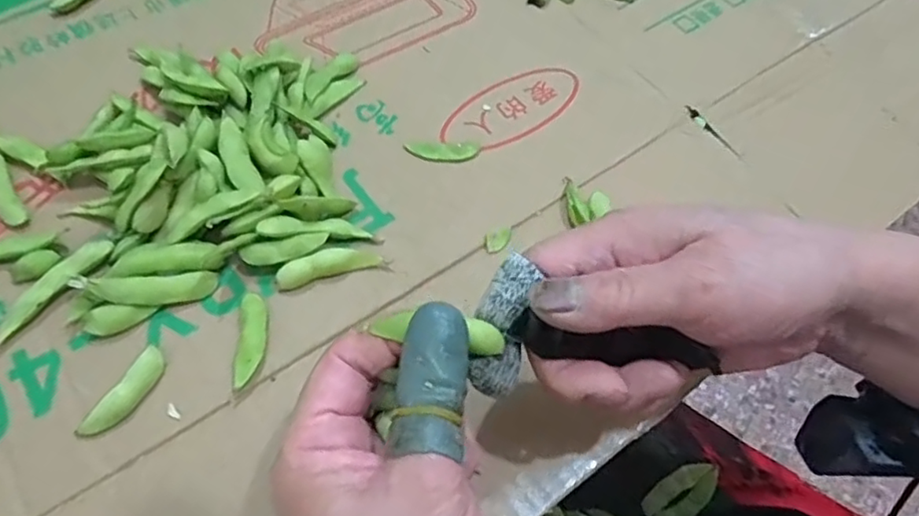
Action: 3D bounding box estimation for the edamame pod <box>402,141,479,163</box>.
[{"bbox_3d":[-0.010,-0.059,0.345,0.040,0.004,0.014,-1,61,-5],"label":"edamame pod"}]

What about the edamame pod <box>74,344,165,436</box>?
[{"bbox_3d":[-0.141,0.058,0.265,0.013,0.009,0.043,28,63,11],"label":"edamame pod"}]

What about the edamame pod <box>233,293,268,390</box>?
[{"bbox_3d":[-0.094,0.037,0.284,0.013,0.007,0.044,-2,61,-5],"label":"edamame pod"}]

